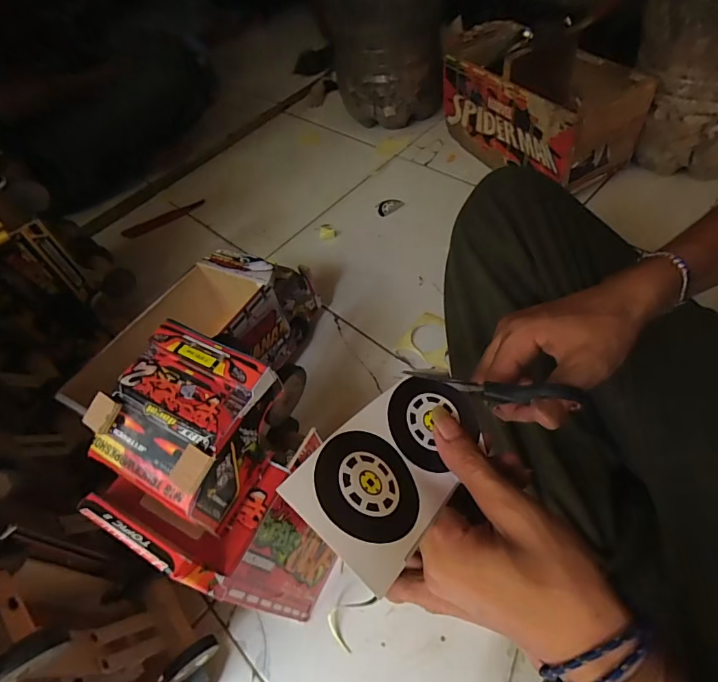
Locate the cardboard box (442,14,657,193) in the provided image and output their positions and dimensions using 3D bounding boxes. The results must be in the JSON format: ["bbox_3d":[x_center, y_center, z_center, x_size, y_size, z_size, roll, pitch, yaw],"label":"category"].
[{"bbox_3d":[0.322,-0.451,0.840,0.182,0.184,0.371,-33,55,-13],"label":"cardboard box"}]

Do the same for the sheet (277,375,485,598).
[{"bbox_3d":[0.022,0.064,0.245,0.066,0.014,0.124,43,47,12],"label":"sheet"}]

